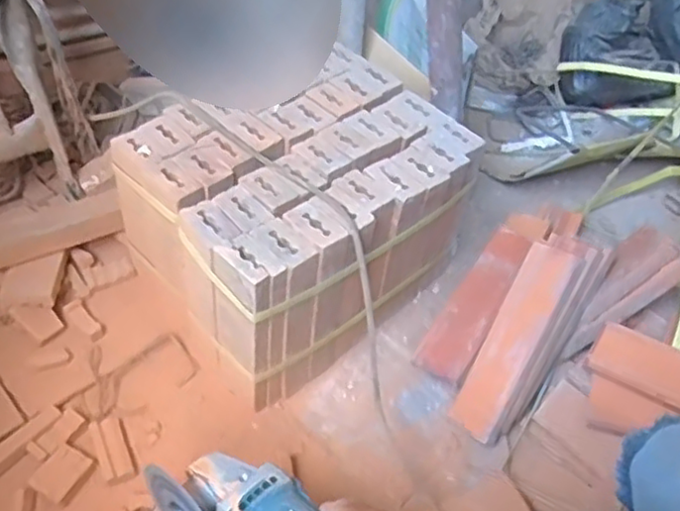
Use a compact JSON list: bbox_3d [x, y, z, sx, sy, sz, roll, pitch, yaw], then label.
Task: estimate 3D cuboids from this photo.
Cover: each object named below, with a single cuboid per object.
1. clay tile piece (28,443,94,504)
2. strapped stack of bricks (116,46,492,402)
[{"bbox_3d":[-0.301,0.235,0.730,0.044,0.011,0.055,27,51,18],"label":"clay tile piece"},{"bbox_3d":[-0.050,-0.056,0.839,0.344,0.213,0.291,-34,59,-30],"label":"strapped stack of bricks"}]

